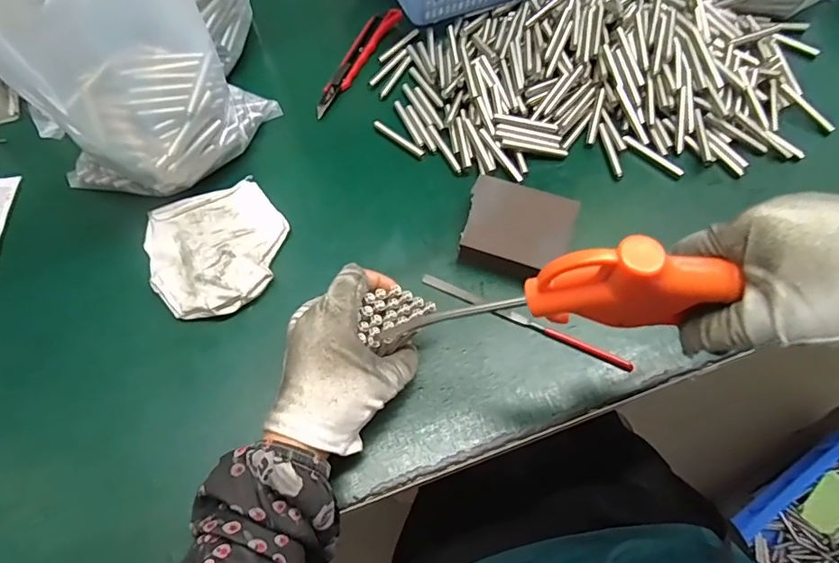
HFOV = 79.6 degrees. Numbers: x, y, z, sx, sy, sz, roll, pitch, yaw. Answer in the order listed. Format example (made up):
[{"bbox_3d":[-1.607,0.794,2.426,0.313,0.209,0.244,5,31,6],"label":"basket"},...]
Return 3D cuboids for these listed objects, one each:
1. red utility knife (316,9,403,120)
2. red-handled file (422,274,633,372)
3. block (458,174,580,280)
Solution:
[{"bbox_3d":[-0.063,-0.218,0.492,0.026,0.013,0.148,25,65,16],"label":"red utility knife"},{"bbox_3d":[0.074,0.028,0.364,0.159,0.004,0.008,23,64,15],"label":"red-handled file"},{"bbox_3d":[0.074,-0.039,0.384,0.077,0.031,0.070,17,63,12],"label":"block"}]

